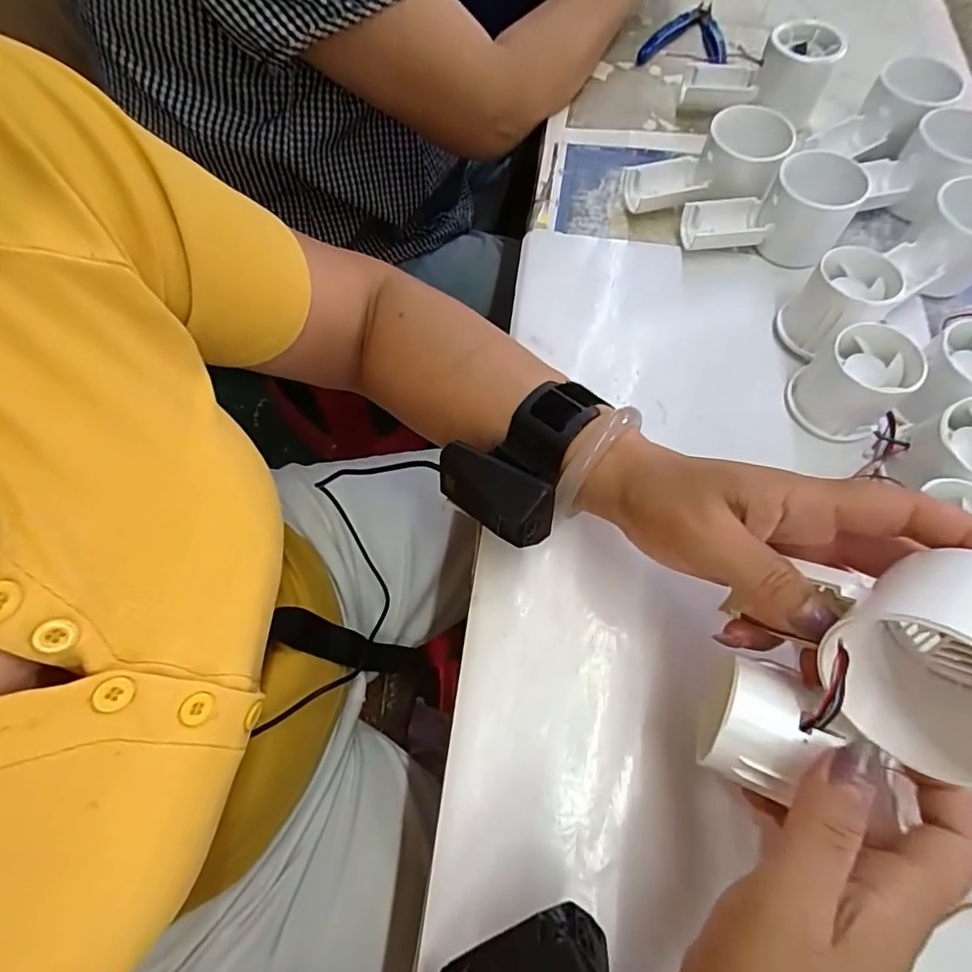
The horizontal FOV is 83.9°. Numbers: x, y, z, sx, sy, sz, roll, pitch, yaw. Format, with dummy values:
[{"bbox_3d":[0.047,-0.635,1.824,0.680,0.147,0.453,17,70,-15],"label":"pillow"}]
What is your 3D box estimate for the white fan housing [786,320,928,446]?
[{"bbox_3d":[0.227,-0.062,0.334,0.057,0.048,0.058,0,67,1],"label":"white fan housing"}]

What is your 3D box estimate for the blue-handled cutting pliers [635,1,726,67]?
[{"bbox_3d":[0.187,-0.434,0.513,0.078,0.013,0.104,8,67,4],"label":"blue-handled cutting pliers"}]

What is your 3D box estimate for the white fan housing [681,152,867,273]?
[{"bbox_3d":[0.203,-0.202,0.391,0.111,0.053,0.057,6,67,3],"label":"white fan housing"}]

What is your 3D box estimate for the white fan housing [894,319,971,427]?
[{"bbox_3d":[0.285,-0.064,0.332,0.060,0.053,0.049,-33,70,-13],"label":"white fan housing"}]

